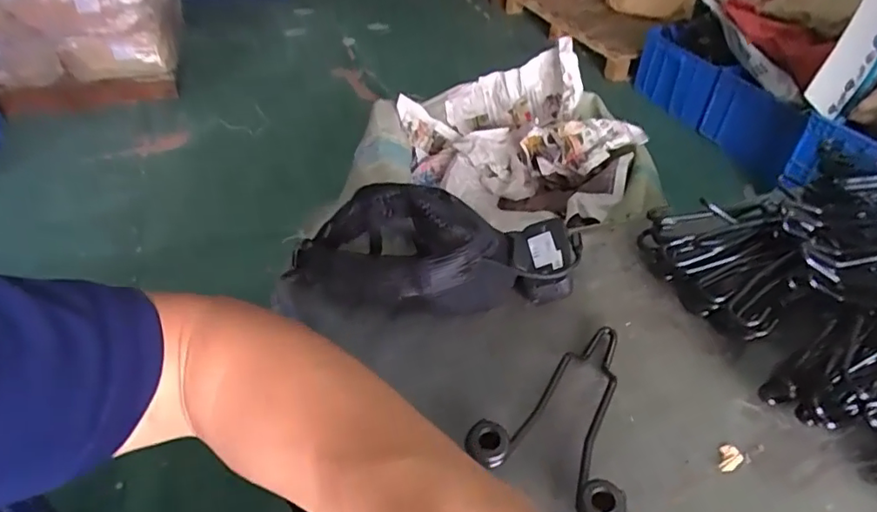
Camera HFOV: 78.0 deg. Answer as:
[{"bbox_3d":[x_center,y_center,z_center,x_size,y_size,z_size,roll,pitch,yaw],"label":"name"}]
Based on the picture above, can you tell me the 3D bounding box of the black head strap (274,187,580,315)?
[{"bbox_3d":[-0.005,-0.007,0.562,0.299,0.081,0.129,7,41,5],"label":"black head strap"}]

